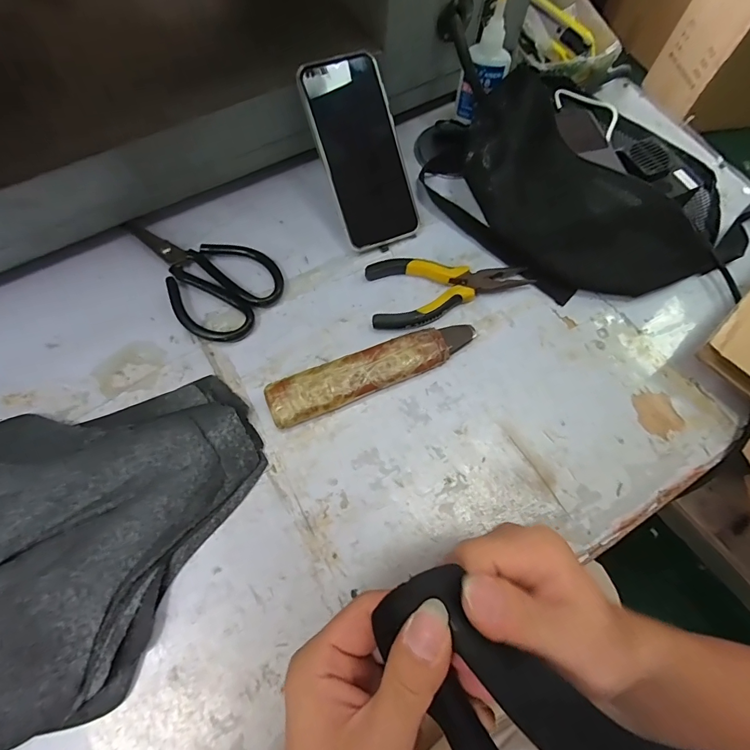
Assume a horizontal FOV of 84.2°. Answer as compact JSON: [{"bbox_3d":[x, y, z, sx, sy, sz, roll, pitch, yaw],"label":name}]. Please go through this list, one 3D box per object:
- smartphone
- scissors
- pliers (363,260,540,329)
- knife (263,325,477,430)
[{"bbox_3d":[-0.011,-0.208,0.392,0.076,0.010,0.163,-23,108,-10],"label":"smartphone"},{"bbox_3d":[-0.170,-0.100,0.391,0.161,0.012,0.094,35,71,11],"label":"scissors"},{"bbox_3d":[0.070,-0.080,0.392,0.148,0.016,0.066,-6,69,-4],"label":"pliers"},{"bbox_3d":[0.000,-0.004,0.361,0.186,0.018,0.039,-21,71,-10],"label":"knife"}]

